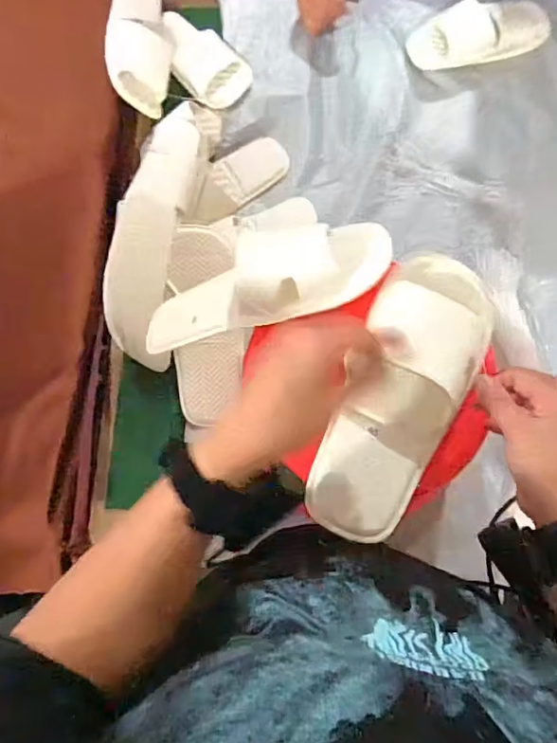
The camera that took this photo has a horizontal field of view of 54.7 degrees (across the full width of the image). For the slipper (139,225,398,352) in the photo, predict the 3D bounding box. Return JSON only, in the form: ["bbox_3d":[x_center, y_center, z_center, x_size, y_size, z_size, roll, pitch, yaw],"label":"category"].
[{"bbox_3d":[-0.029,-0.082,0.542,0.267,0.075,0.080,-16,72,34],"label":"slipper"}]

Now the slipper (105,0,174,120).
[{"bbox_3d":[-0.231,-0.523,0.870,0.103,0.055,0.214,9,81,-37],"label":"slipper"}]

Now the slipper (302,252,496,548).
[{"bbox_3d":[0.111,0.019,0.485,0.109,0.049,0.271,23,86,4],"label":"slipper"}]

